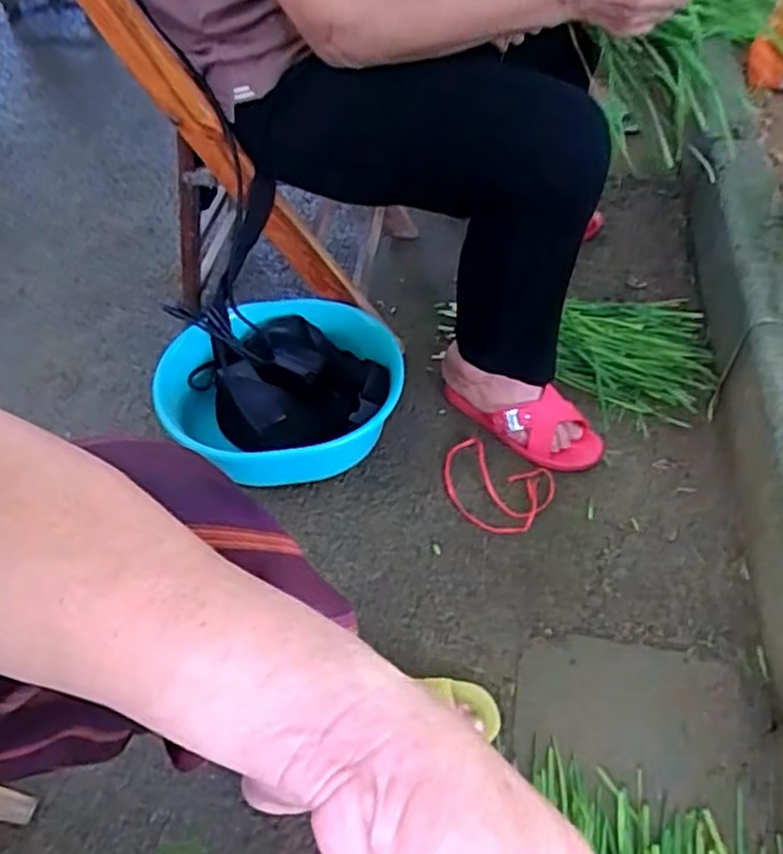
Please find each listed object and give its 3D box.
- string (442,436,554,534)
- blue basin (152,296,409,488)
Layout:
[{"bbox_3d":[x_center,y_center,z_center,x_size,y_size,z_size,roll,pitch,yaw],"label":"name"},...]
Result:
[{"bbox_3d":[0.130,0.077,0.921,0.148,0.007,0.119,24,53,20],"label":"string"},{"bbox_3d":[-0.138,-0.042,0.954,0.284,0.115,0.299,0,49,0],"label":"blue basin"}]

